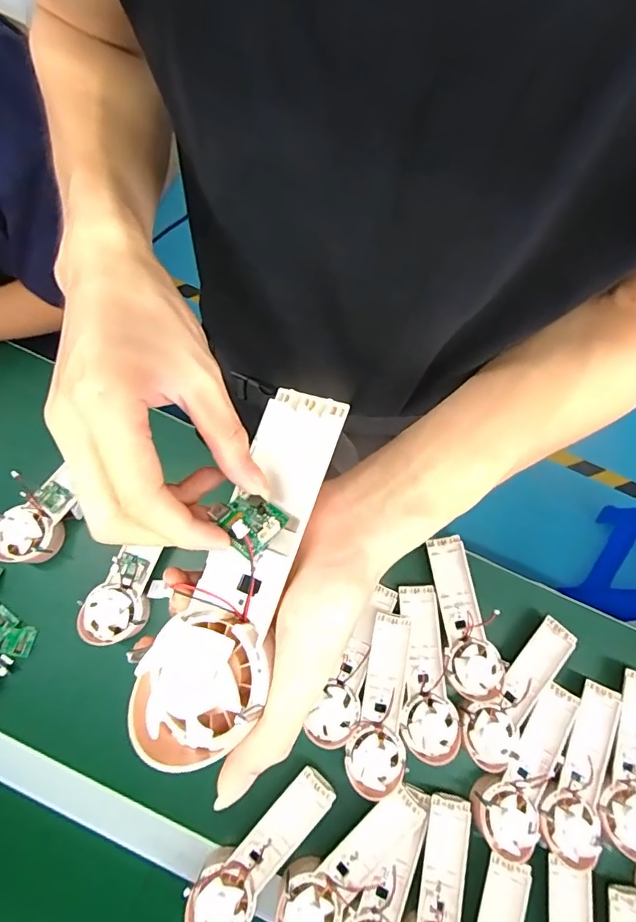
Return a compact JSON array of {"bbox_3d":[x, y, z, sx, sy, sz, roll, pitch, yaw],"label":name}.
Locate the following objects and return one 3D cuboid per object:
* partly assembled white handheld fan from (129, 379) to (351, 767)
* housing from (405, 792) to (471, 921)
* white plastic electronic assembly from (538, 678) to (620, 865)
[{"bbox_3d":[-0.035,0.051,0.229,0.053,0.025,0.179,21,79,3],"label":"partly assembled white handheld fan"},{"bbox_3d":[0.119,0.436,0.481,0.063,0.032,0.177,7,76,0],"label":"housing"},{"bbox_3d":[0.286,0.328,0.515,0.056,0.028,0.170,29,77,5],"label":"white plastic electronic assembly"}]

